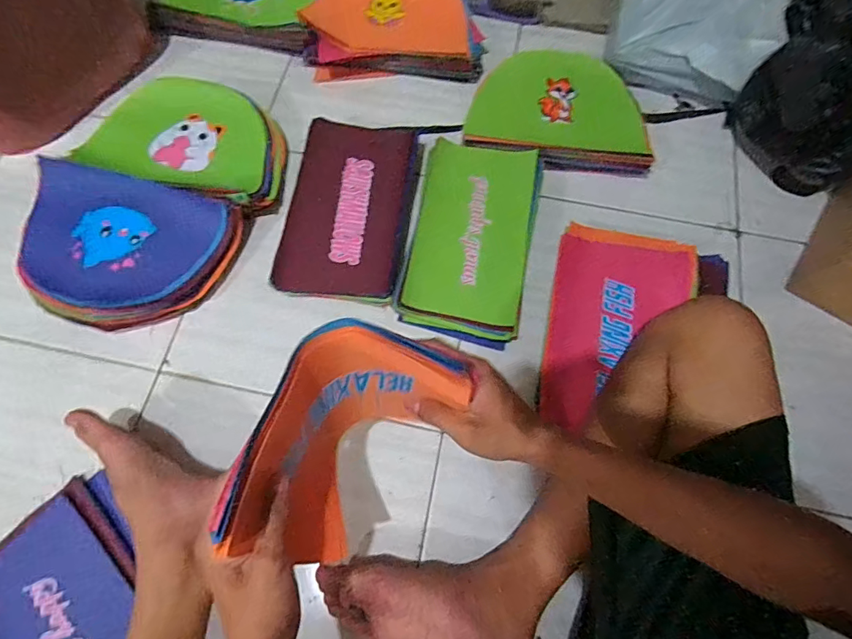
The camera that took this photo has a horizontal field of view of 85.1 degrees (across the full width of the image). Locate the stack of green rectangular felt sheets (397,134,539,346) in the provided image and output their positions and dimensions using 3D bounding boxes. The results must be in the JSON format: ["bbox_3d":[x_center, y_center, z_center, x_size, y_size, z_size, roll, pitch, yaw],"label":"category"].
[{"bbox_3d":[0.065,-0.122,0.687,0.176,0.053,0.296,11,69,3],"label":"stack of green rectangular felt sheets"}]

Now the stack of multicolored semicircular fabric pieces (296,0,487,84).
[{"bbox_3d":[-0.054,-0.540,0.840,0.316,0.079,0.221,5,69,1],"label":"stack of multicolored semicircular fabric pieces"}]

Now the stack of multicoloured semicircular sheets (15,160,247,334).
[{"bbox_3d":[-0.452,-0.101,0.677,0.306,0.058,0.218,17,70,5],"label":"stack of multicoloured semicircular sheets"}]

